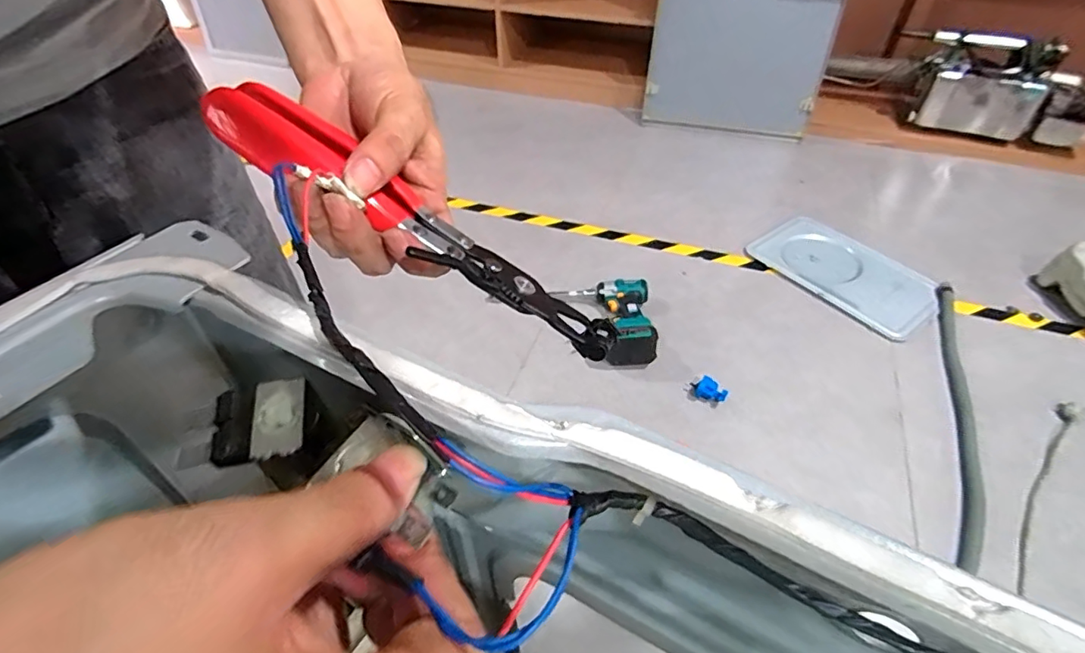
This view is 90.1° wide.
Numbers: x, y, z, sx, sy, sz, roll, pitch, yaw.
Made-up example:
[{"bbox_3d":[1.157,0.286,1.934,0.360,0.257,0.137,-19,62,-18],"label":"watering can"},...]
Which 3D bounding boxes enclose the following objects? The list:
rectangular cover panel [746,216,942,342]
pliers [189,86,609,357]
[{"bbox_3d":[0.793,-0.146,1.444,0.273,0.033,0.470,-24,50,-22],"label":"rectangular cover panel"},{"bbox_3d":[-0.059,-0.047,0.269,0.221,0.023,0.028,34,48,-10],"label":"pliers"}]

